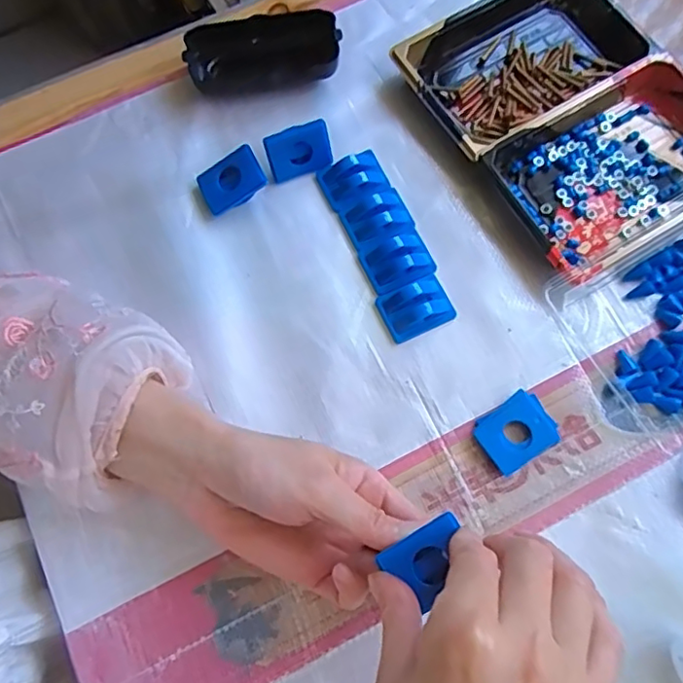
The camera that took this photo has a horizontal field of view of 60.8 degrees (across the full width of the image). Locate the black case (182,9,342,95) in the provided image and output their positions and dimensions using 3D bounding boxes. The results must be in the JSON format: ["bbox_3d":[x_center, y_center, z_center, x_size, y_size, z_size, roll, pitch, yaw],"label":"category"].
[{"bbox_3d":[-0.057,-0.210,0.427,0.108,0.025,0.055,-11,72,-2],"label":"black case"}]

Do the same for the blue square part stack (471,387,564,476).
[{"bbox_3d":[0.107,0.055,0.352,0.046,0.008,0.037,-33,74,-8],"label":"blue square part stack"}]

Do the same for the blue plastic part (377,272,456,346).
[{"bbox_3d":[0.049,-0.023,0.374,0.045,0.016,0.033,-21,73,-5],"label":"blue plastic part"}]

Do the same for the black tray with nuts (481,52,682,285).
[{"bbox_3d":[0.186,-0.118,0.388,0.160,0.026,0.109,-30,74,-7],"label":"black tray with nuts"}]

